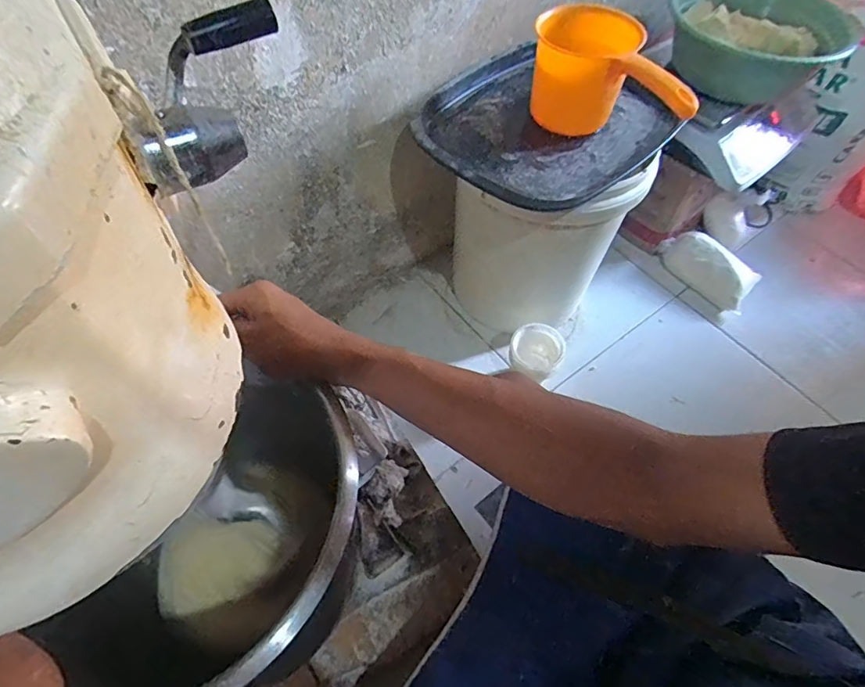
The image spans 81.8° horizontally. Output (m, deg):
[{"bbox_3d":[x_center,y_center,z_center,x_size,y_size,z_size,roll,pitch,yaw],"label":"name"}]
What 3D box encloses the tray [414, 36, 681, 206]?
[{"bbox_3d":[0.175,-0.331,0.735,0.417,0.051,0.298,-38,66,-24],"label":"tray"}]

